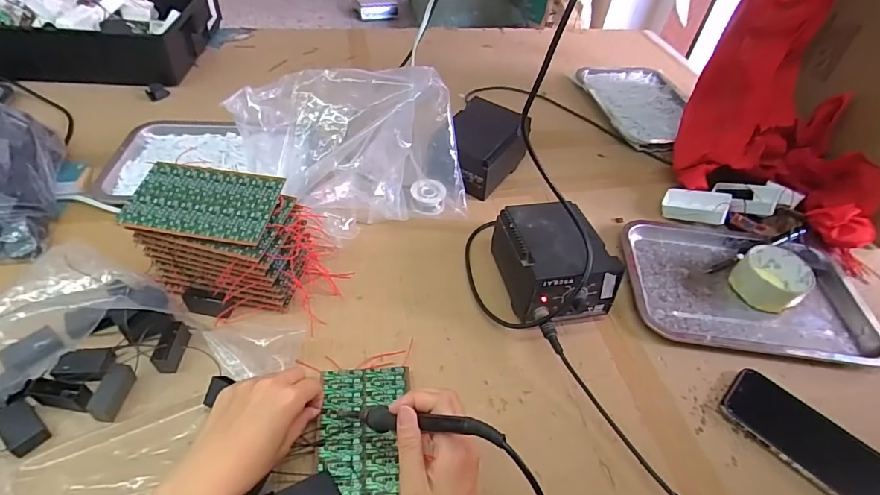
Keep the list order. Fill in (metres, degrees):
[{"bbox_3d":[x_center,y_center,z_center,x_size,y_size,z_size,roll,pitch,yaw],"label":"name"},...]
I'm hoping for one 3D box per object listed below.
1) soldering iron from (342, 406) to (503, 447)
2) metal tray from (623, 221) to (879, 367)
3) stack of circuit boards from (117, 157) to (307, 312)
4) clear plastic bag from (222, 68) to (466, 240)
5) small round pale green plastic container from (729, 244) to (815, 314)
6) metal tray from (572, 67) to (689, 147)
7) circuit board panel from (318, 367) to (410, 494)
[{"bbox_3d":[-0.030,0.145,0.372,0.196,0.021,0.017,-14,31,41],"label":"soldering iron"},{"bbox_3d":[0.415,0.046,0.615,0.302,0.029,0.220,8,47,1],"label":"metal tray"},{"bbox_3d":[-0.258,-0.005,0.532,0.177,0.123,0.117,9,47,2],"label":"stack of circuit boards"},{"bbox_3d":[-0.124,-0.139,0.631,0.271,0.190,0.187,-10,49,-15],"label":"clear plastic bag"},{"bbox_3d":[0.447,0.039,0.601,0.092,0.047,0.079,-27,56,-28],"label":"small round pale green plastic container"},{"bbox_3d":[0.434,-0.312,0.961,0.223,0.019,0.300,-4,48,-10],"label":"metal tray"},{"bbox_3d":[-0.073,0.192,0.437,0.086,0.005,0.159,-1,46,-7],"label":"circuit board panel"}]

